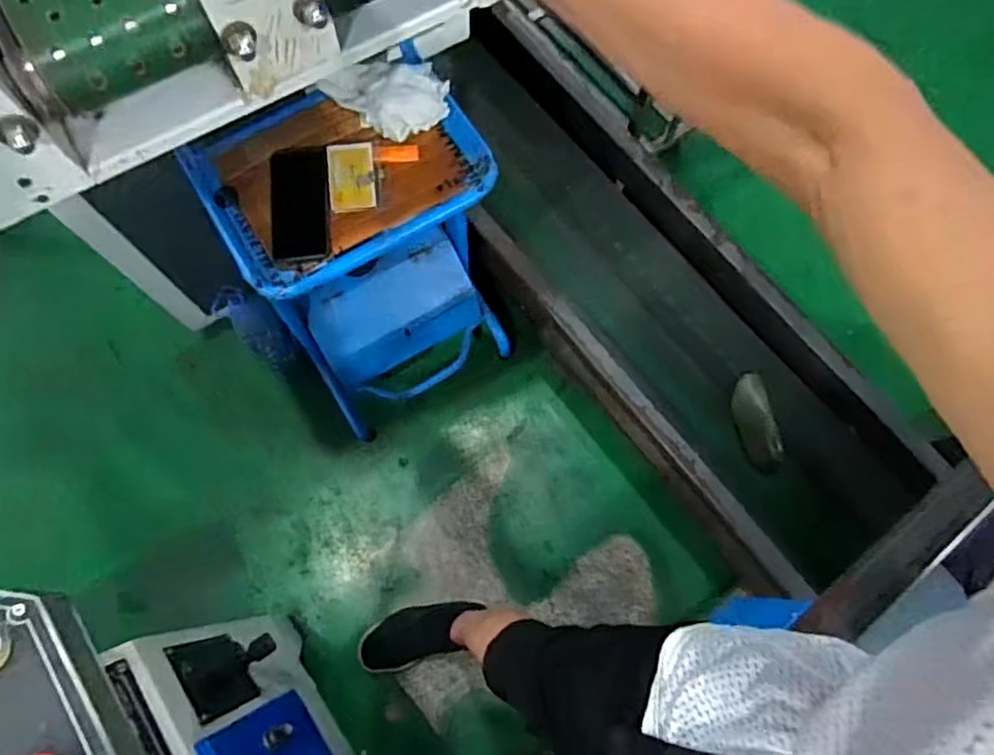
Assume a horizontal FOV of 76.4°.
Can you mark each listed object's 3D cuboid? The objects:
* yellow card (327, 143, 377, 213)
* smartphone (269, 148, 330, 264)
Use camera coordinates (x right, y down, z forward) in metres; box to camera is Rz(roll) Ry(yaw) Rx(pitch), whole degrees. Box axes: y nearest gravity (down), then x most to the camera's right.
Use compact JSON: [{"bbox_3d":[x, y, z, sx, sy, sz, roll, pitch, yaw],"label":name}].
[{"bbox_3d":[-0.195,-0.270,0.850,0.060,0.004,0.095,-8,82,0],"label":"yellow card"},{"bbox_3d":[-0.263,-0.233,0.845,0.077,0.005,0.157,-5,81,-3],"label":"smartphone"}]

